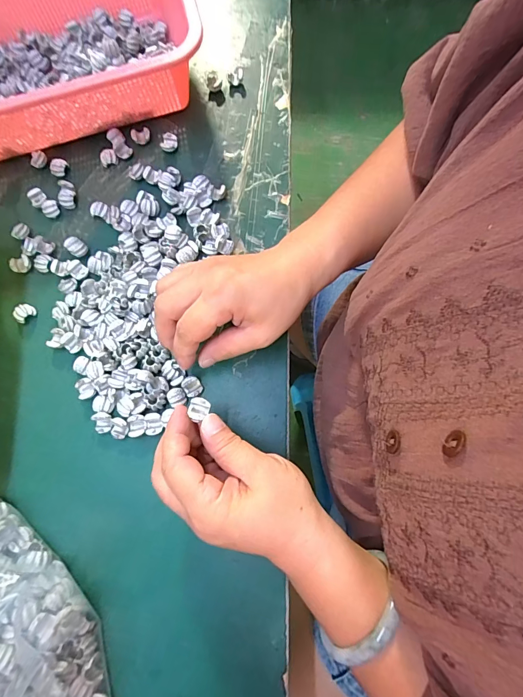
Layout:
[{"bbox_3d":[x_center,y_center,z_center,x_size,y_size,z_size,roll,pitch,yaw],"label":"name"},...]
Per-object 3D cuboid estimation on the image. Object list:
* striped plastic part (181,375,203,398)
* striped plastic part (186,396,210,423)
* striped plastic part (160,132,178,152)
[{"bbox_3d":[-0.057,0.031,0.294,0.013,0.008,0.016,-27,76,-4],"label":"striped plastic part"},{"bbox_3d":[-0.043,0.041,0.244,0.013,0.009,0.015,18,78,4],"label":"striped plastic part"},{"bbox_3d":[-0.091,-0.204,0.358,0.015,0.010,0.018,15,77,6],"label":"striped plastic part"}]

